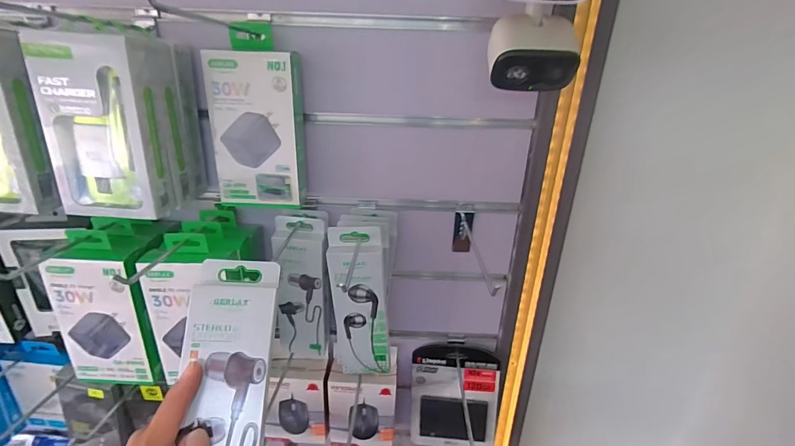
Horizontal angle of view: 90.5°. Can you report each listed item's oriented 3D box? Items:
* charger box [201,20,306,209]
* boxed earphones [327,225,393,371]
[{"bbox_3d":[-0.150,-0.108,0.422,0.093,0.182,0.031,-1,24,-7],"label":"charger box"},{"bbox_3d":[-0.044,0.100,0.469,0.070,0.193,0.024,2,24,0],"label":"boxed earphones"}]

